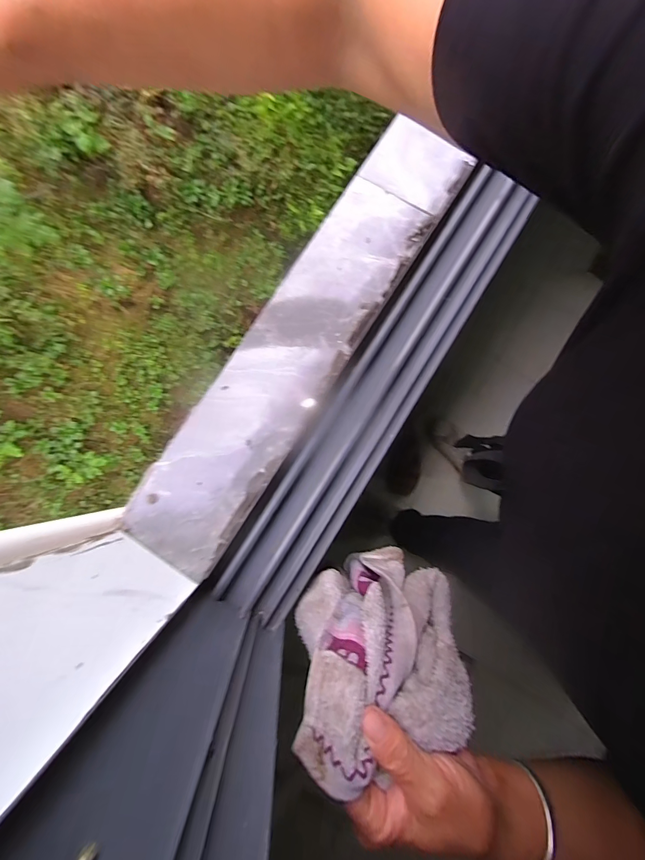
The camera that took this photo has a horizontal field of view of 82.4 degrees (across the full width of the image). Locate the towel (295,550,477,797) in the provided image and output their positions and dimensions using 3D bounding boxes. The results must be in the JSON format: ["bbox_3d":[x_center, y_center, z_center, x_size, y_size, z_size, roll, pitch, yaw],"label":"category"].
[{"bbox_3d":[0.052,0.166,0.307,0.141,0.194,0.095,-10,78,-1],"label":"towel"}]

